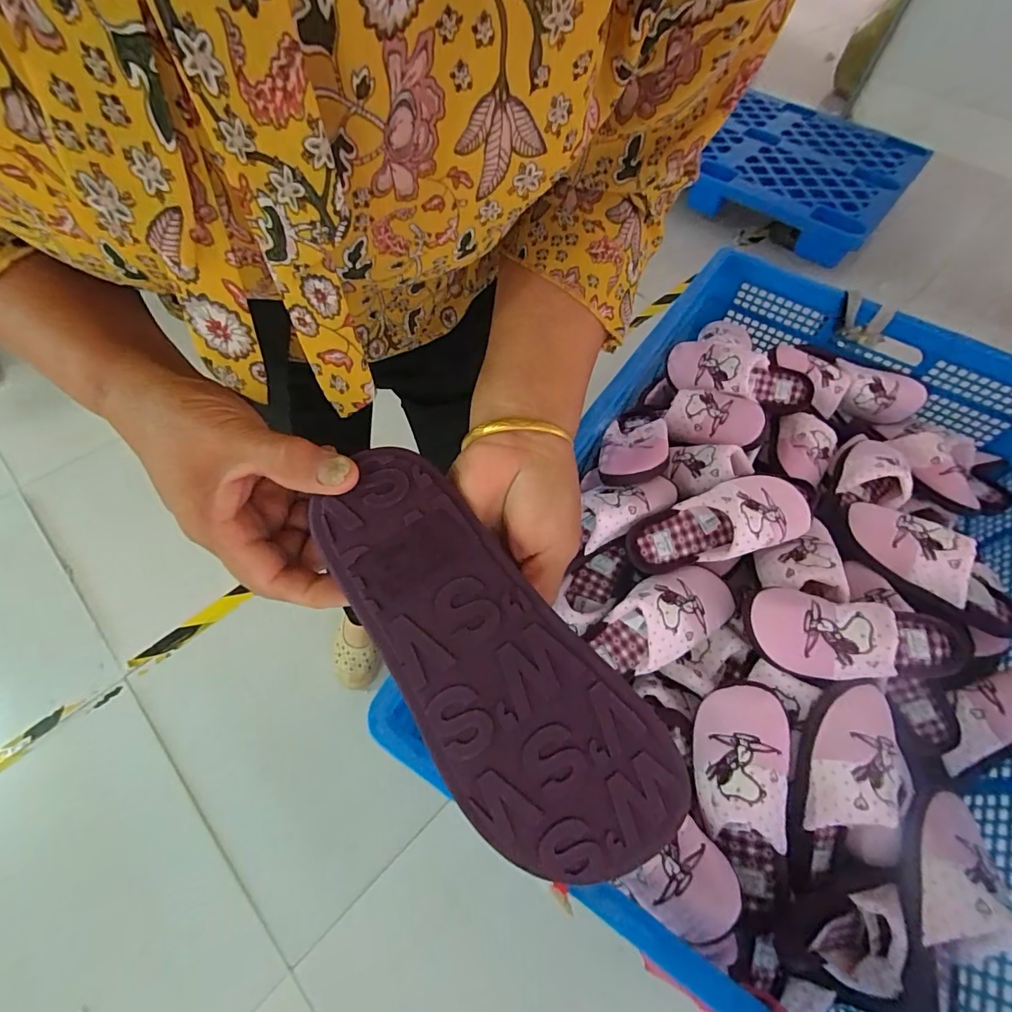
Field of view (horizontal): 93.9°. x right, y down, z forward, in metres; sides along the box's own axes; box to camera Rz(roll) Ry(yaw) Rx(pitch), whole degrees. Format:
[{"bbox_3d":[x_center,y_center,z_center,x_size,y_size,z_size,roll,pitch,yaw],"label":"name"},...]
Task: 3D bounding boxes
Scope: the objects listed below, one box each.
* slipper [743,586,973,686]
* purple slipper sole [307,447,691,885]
[{"bbox_3d":[0.423,0.155,0.553,0.263,0.078,0.094,8,58,1],"label":"slipper"},{"bbox_3d":[-0.008,0.079,0.233,0.089,0.017,0.232,-36,87,-23],"label":"purple slipper sole"}]

